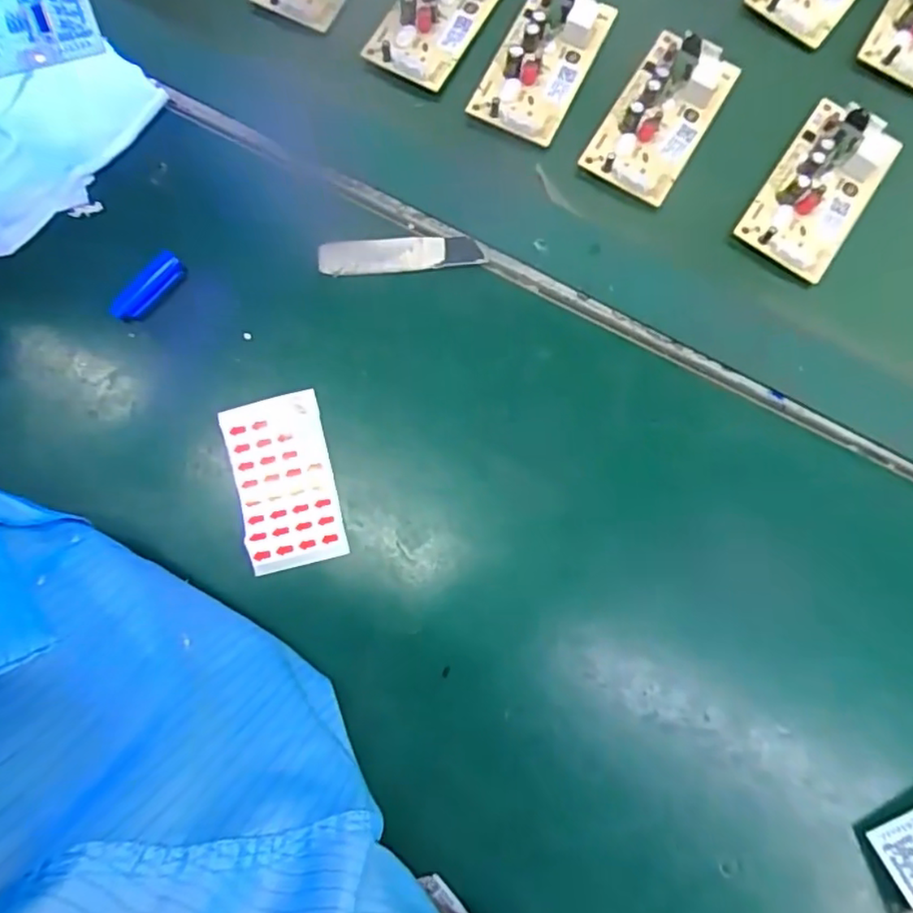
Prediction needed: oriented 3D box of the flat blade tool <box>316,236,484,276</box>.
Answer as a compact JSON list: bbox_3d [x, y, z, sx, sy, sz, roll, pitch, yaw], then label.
[{"bbox_3d":[-0.032,-0.116,0.358,0.093,0.007,0.019,-5,77,0],"label":"flat blade tool"}]

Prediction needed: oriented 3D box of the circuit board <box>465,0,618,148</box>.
[{"bbox_3d":[0.053,-0.246,0.380,0.057,0.016,0.103,24,79,6],"label":"circuit board"}]

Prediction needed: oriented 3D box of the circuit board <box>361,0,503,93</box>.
[{"bbox_3d":[-0.006,-0.281,0.387,0.050,0.021,0.106,32,80,8],"label":"circuit board"}]

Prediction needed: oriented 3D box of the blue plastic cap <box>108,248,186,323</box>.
[{"bbox_3d":[-0.173,-0.094,0.352,0.015,0.011,0.047,37,80,9],"label":"blue plastic cap"}]

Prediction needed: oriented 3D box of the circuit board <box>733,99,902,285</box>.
[{"bbox_3d":[0.214,-0.159,0.363,0.057,0.015,0.108,33,80,8],"label":"circuit board"}]

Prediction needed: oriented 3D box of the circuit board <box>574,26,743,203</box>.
[{"bbox_3d":[0.123,-0.207,0.372,0.055,0.017,0.108,31,79,8],"label":"circuit board"}]

